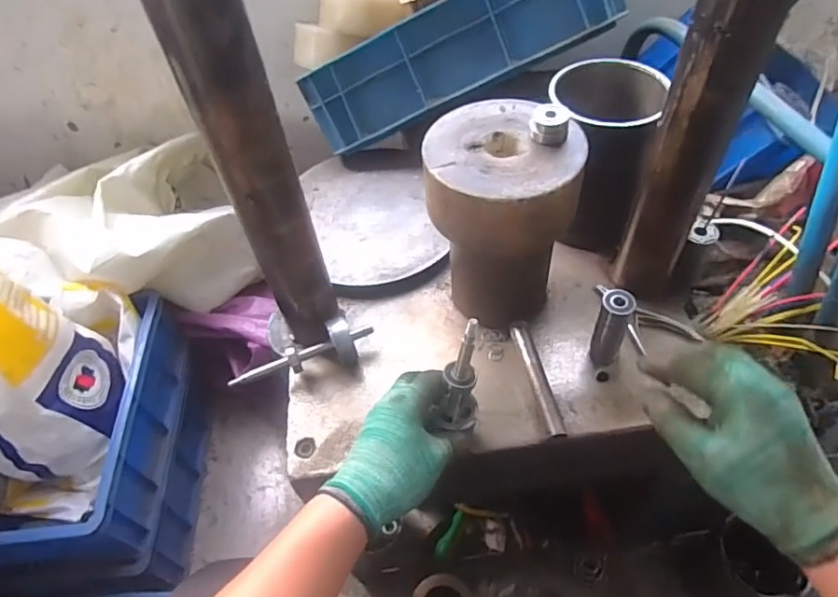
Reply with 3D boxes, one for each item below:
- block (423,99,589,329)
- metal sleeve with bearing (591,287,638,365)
[{"bbox_3d":[0.085,-0.071,0.577,0.137,0.210,0.134,9,53,12],"label":"block"},{"bbox_3d":[0.201,0.032,0.575,0.029,0.092,0.033,18,56,18],"label":"metal sleeve with bearing"}]

